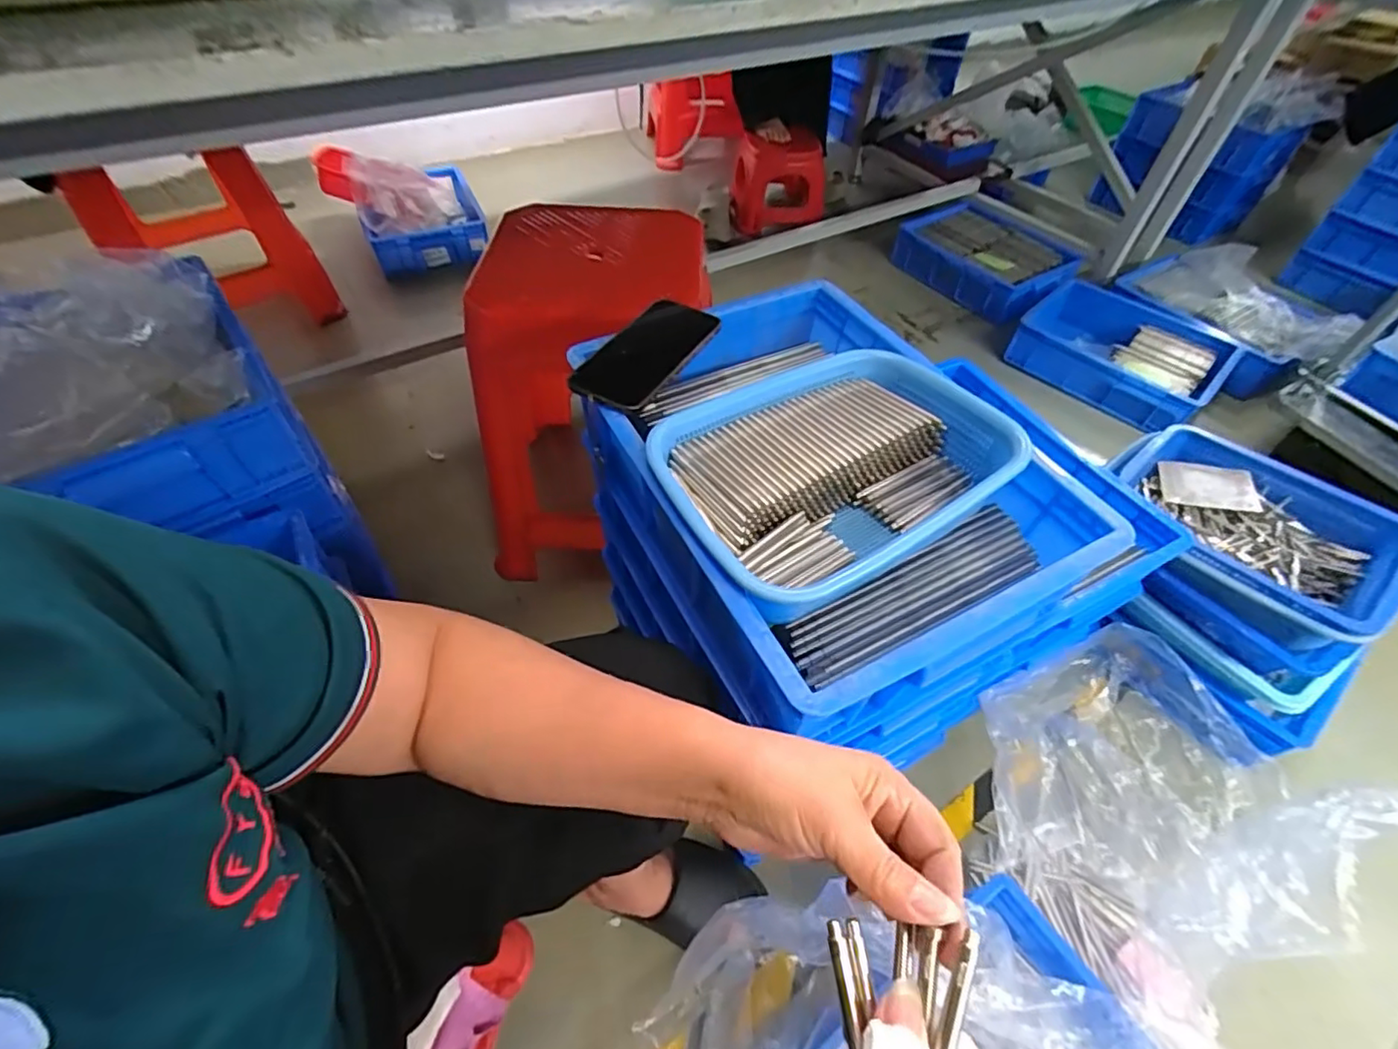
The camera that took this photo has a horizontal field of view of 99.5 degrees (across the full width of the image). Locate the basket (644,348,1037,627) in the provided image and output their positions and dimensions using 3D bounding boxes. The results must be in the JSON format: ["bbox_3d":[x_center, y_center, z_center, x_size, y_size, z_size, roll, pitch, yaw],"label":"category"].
[{"bbox_3d":[0.112,-0.048,0.505,0.296,0.074,0.203,-26,57,-21],"label":"basket"}]

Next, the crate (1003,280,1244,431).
[{"bbox_3d":[1.010,-0.404,1.437,0.350,0.135,0.429,-30,58,-24],"label":"crate"}]

